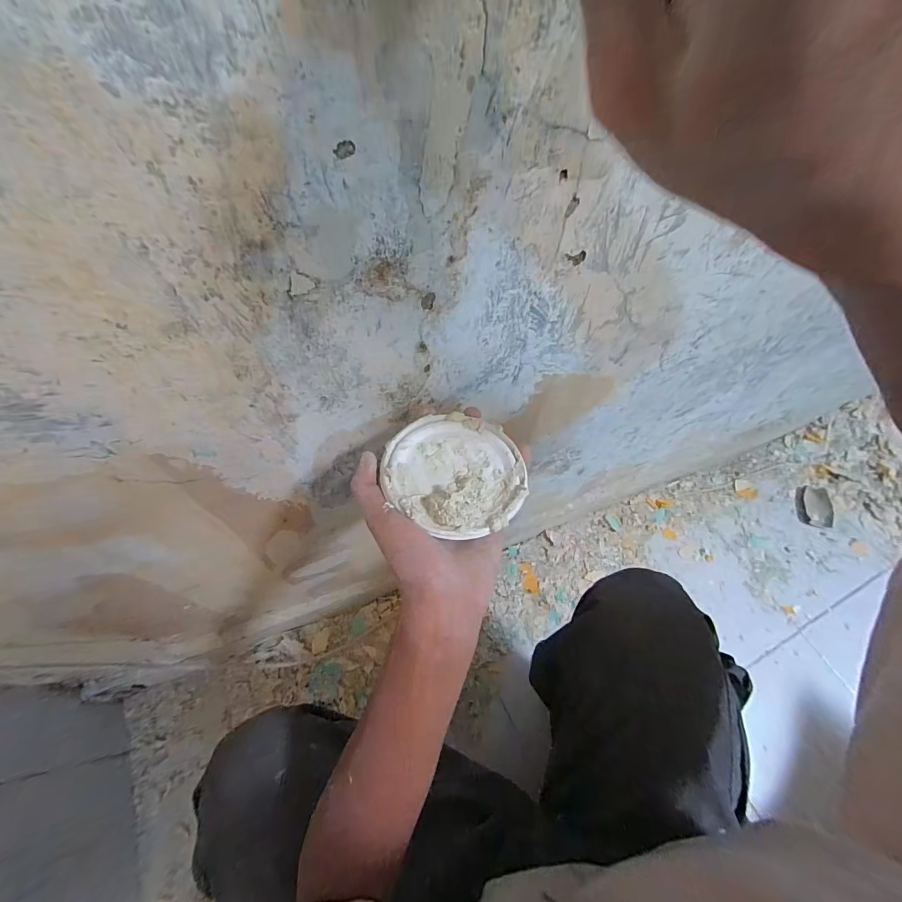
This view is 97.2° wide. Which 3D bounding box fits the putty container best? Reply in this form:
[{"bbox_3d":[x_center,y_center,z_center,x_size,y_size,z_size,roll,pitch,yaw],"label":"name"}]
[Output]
[{"bbox_3d":[0.003,0.012,0.298,0.104,0.025,0.105,0,60,0],"label":"putty container"}]

